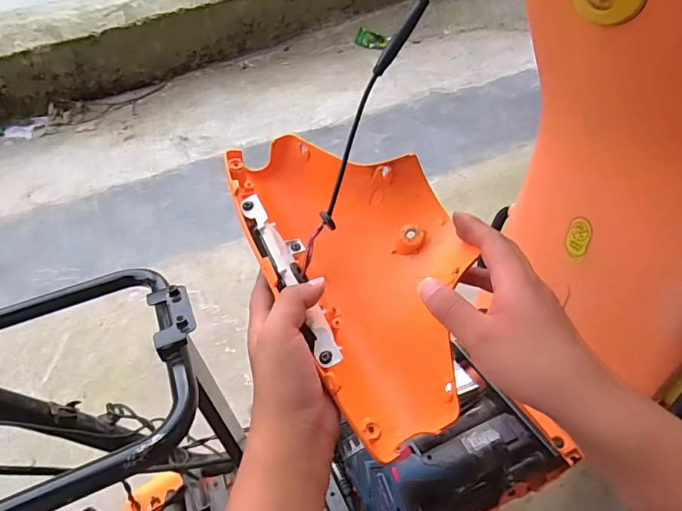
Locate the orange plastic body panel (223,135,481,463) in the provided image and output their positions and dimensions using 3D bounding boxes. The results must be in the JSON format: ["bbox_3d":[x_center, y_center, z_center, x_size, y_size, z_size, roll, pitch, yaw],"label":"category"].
[{"bbox_3d":[0.017,0.001,0.400,0.165,0.102,0.288,-20,49,-16],"label":"orange plastic body panel"}]

